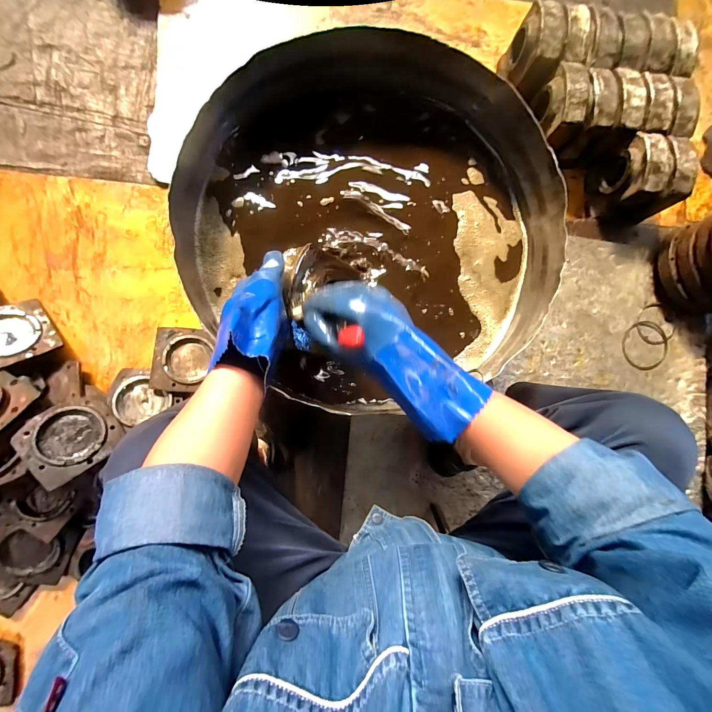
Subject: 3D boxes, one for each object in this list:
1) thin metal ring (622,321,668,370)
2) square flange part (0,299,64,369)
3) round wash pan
[{"bbox_3d":[0.807,-0.028,0.913,0.126,0.008,0.134,0,90,9],"label":"thin metal ring"},{"bbox_3d":[-0.851,-0.058,0.802,0.175,0.022,0.177,-31,77,-32],"label":"square flange part"},{"bbox_3d":[0.030,-0.207,0.539,0.571,0.147,0.565,0,82,-3],"label":"round wash pan"}]

